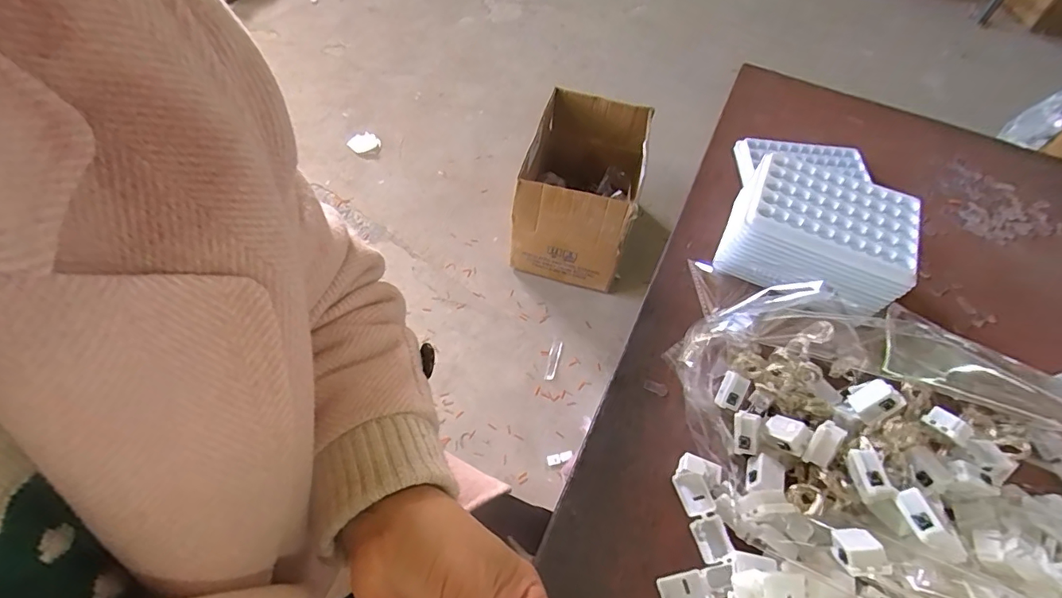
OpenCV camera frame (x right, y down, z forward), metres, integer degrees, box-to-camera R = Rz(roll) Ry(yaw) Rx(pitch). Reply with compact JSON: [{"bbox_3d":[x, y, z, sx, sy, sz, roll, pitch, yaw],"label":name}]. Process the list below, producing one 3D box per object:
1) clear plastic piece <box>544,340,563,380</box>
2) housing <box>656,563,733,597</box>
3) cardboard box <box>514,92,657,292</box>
[{"bbox_3d":[0.054,0.145,1.178,0.026,0.008,0.105,14,56,5],"label":"clear plastic piece"},{"bbox_3d":[0.102,0.176,0.298,0.049,0.005,0.019,-8,57,-9],"label":"housing"},{"bbox_3d":[0.128,-0.280,1.284,0.278,0.299,0.409,14,56,6],"label":"cardboard box"}]

